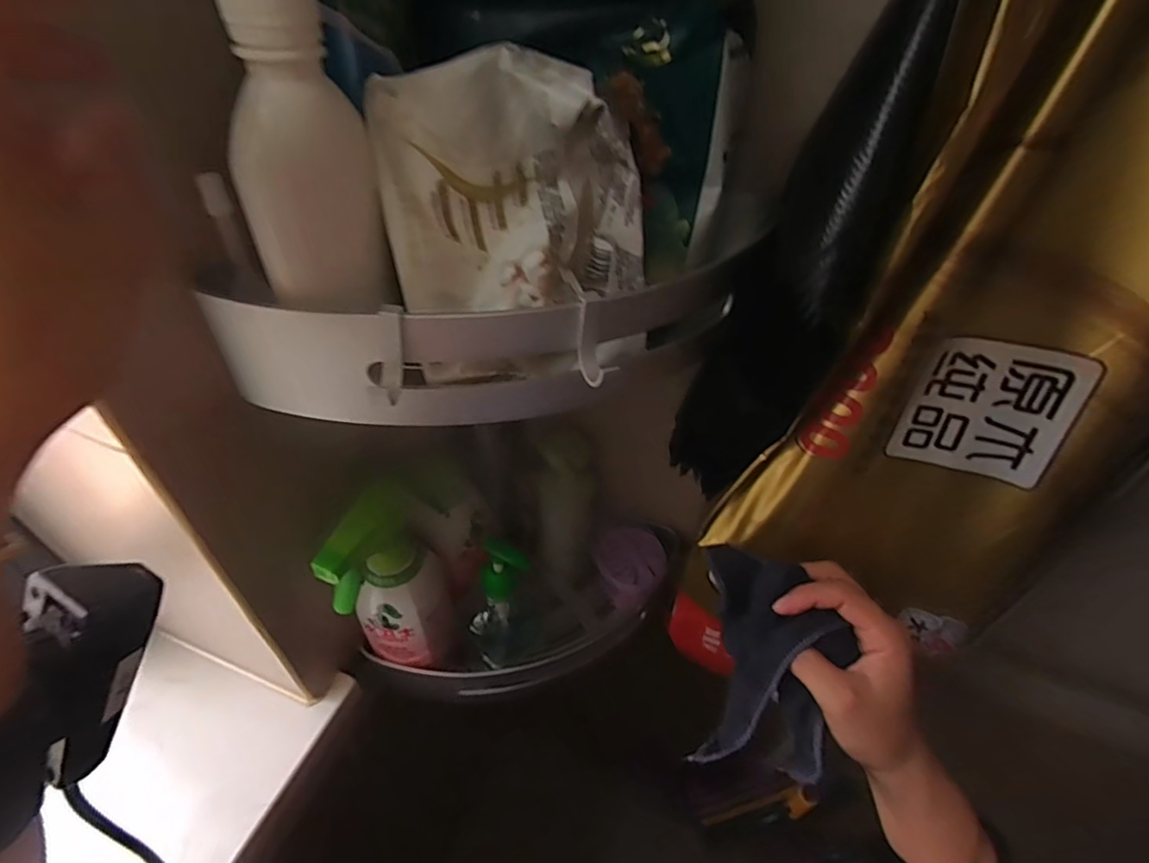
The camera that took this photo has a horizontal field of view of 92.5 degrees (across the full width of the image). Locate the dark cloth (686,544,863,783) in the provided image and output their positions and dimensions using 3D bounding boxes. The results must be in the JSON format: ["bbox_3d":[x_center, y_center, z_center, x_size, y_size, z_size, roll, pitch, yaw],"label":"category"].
[{"bbox_3d":[0.121,0.146,0.349,0.078,0.089,0.117,7,44,5],"label":"dark cloth"}]

